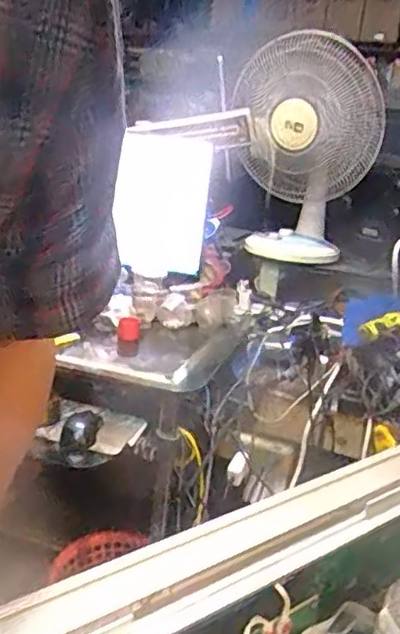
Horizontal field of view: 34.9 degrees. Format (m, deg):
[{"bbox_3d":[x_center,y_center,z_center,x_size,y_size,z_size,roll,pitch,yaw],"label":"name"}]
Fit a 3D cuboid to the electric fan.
[{"bbox_3d":[0.313,-0.475,1.869,0.309,0.595,0.399,0,18,-17],"label":"electric fan"}]

